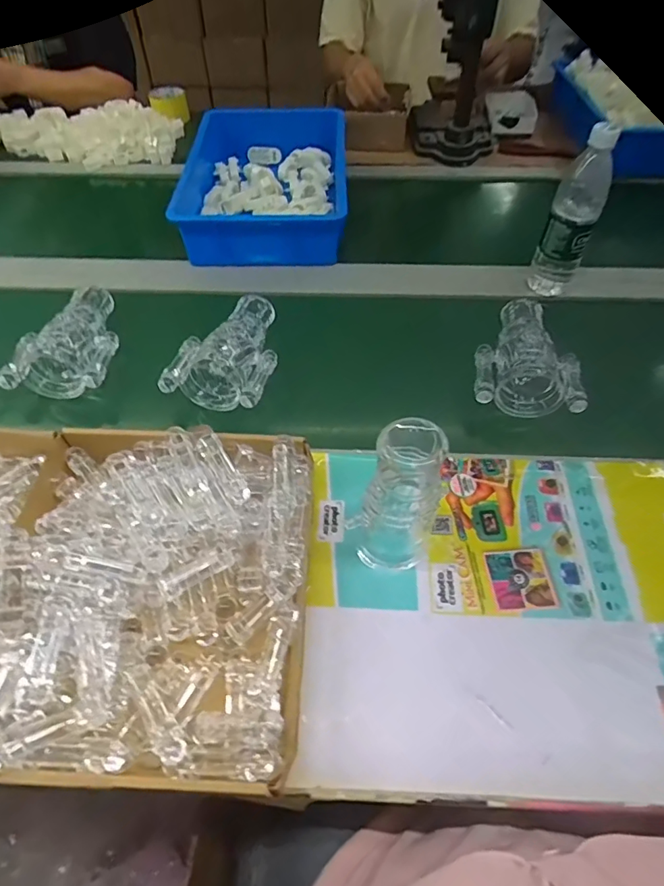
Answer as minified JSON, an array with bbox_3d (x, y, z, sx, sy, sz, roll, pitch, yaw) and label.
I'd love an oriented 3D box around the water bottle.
[{"bbox_3d":[0.324,-0.299,0.678,0.062,0.218,0.070,20,56,14],"label":"water bottle"}]

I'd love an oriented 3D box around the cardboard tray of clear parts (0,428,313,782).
[{"bbox_3d":[-0.298,0.118,0.468,0.550,0.064,0.300,3,54,1],"label":"cardboard tray of clear parts"}]

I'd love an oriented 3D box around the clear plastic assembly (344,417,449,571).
[{"bbox_3d":[0.061,0.056,0.453,0.058,0.173,0.063,27,58,18],"label":"clear plastic assembly"}]

